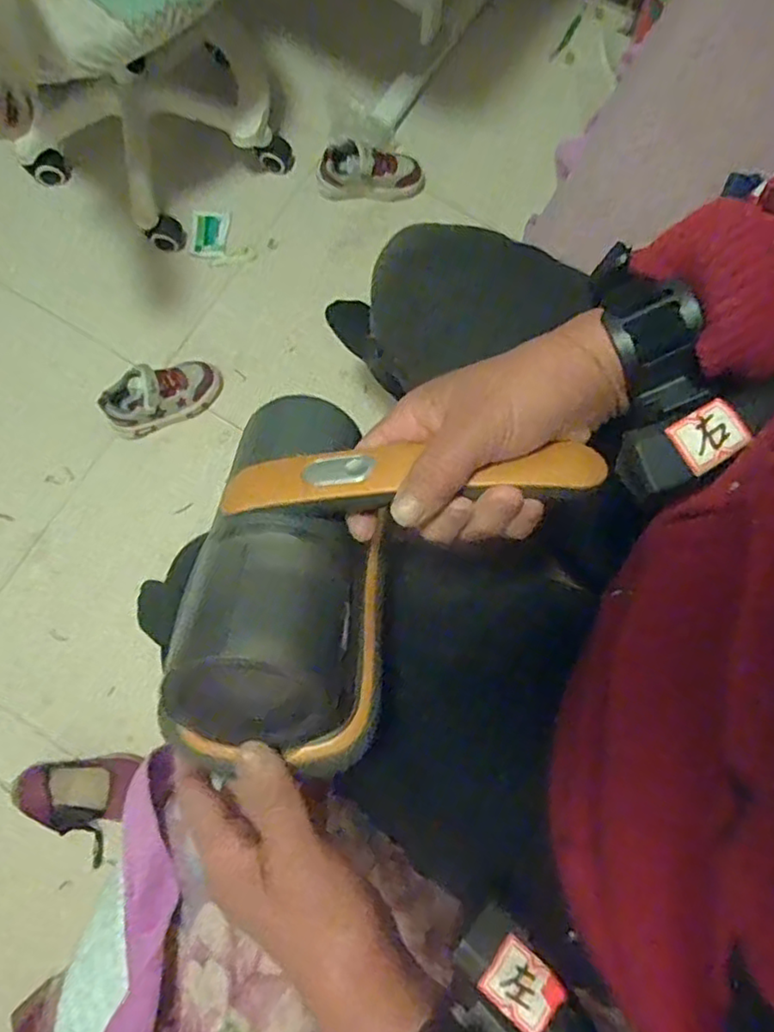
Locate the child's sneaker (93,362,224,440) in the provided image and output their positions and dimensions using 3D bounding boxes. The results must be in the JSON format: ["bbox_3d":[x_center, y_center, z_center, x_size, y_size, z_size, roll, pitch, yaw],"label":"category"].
[{"bbox_3d":[-0.381,-0.205,1.088,0.201,0.088,0.080,-28,78,-8],"label":"child's sneaker"}]

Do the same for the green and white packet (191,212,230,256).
[{"bbox_3d":[-0.338,-0.539,1.214,0.065,0.015,0.090,5,76,0],"label":"green and white packet"}]

